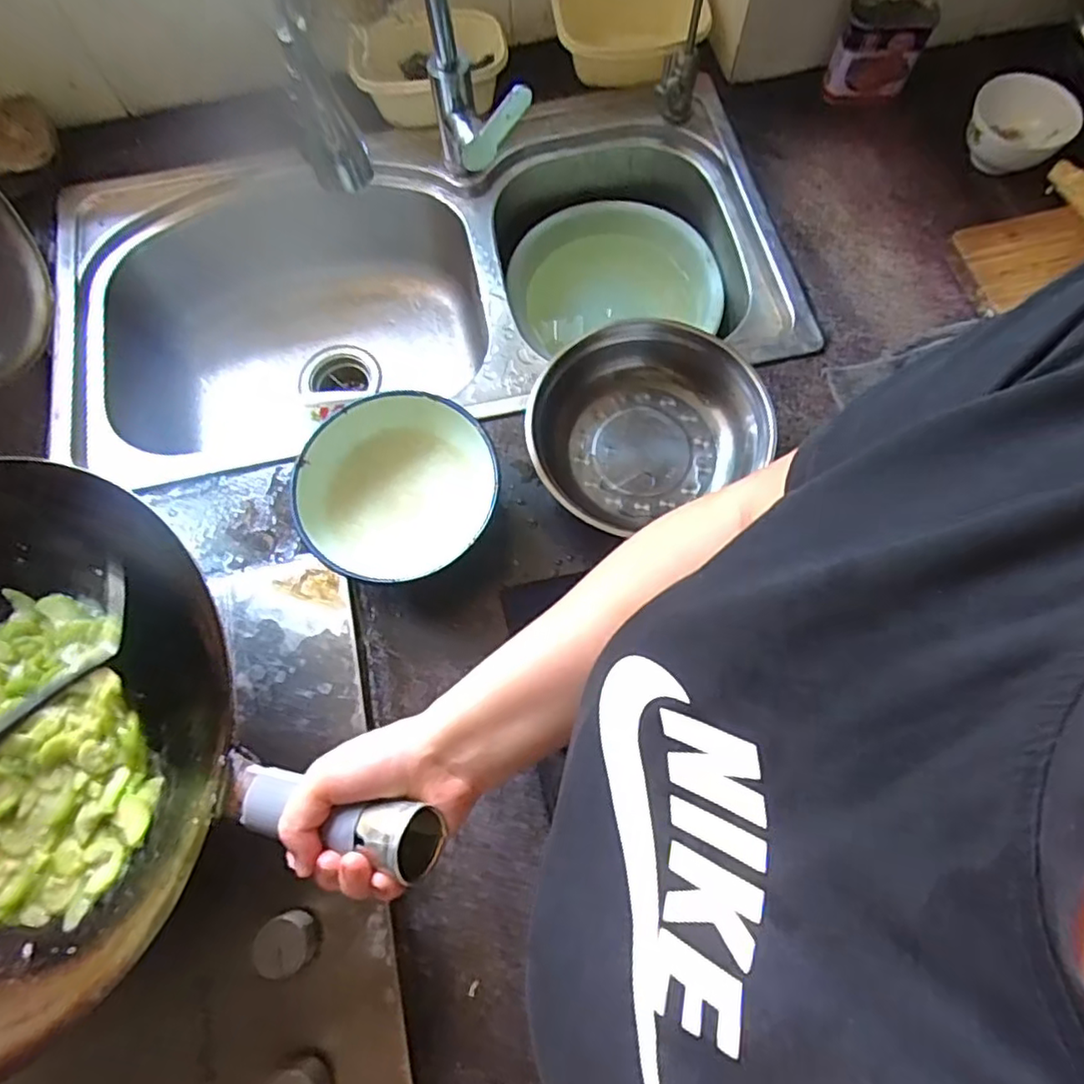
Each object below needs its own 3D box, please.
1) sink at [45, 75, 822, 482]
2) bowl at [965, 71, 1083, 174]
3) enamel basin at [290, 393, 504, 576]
[{"bbox_3d":[-0.147,-0.279,0.821,0.826,0.208,0.472,-3,70,0],"label":"sink"},{"bbox_3d":[0.554,-0.482,0.751,0.108,0.056,0.100,0,70,1],"label":"bowl"},{"bbox_3d":[-0.132,-0.044,0.597,0.173,0.082,0.168,0,70,1],"label":"enamel basin"}]

